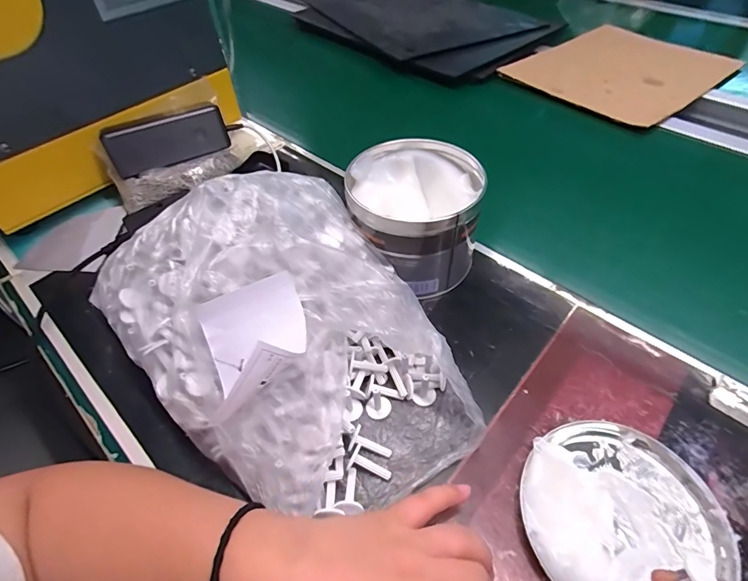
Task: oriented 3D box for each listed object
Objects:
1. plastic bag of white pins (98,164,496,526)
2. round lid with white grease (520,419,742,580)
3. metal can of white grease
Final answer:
[{"bbox_3d":[-0.074,0.031,0.321,0.210,0.110,0.283,-29,55,-21],"label":"plastic bag of white pins"},{"bbox_3d":[0.163,0.144,0.277,0.127,0.025,0.113,-18,52,-14],"label":"round lid with white grease"},{"bbox_3d":[0.037,-0.070,0.413,0.119,0.100,0.119,-1,50,1],"label":"metal can of white grease"}]

